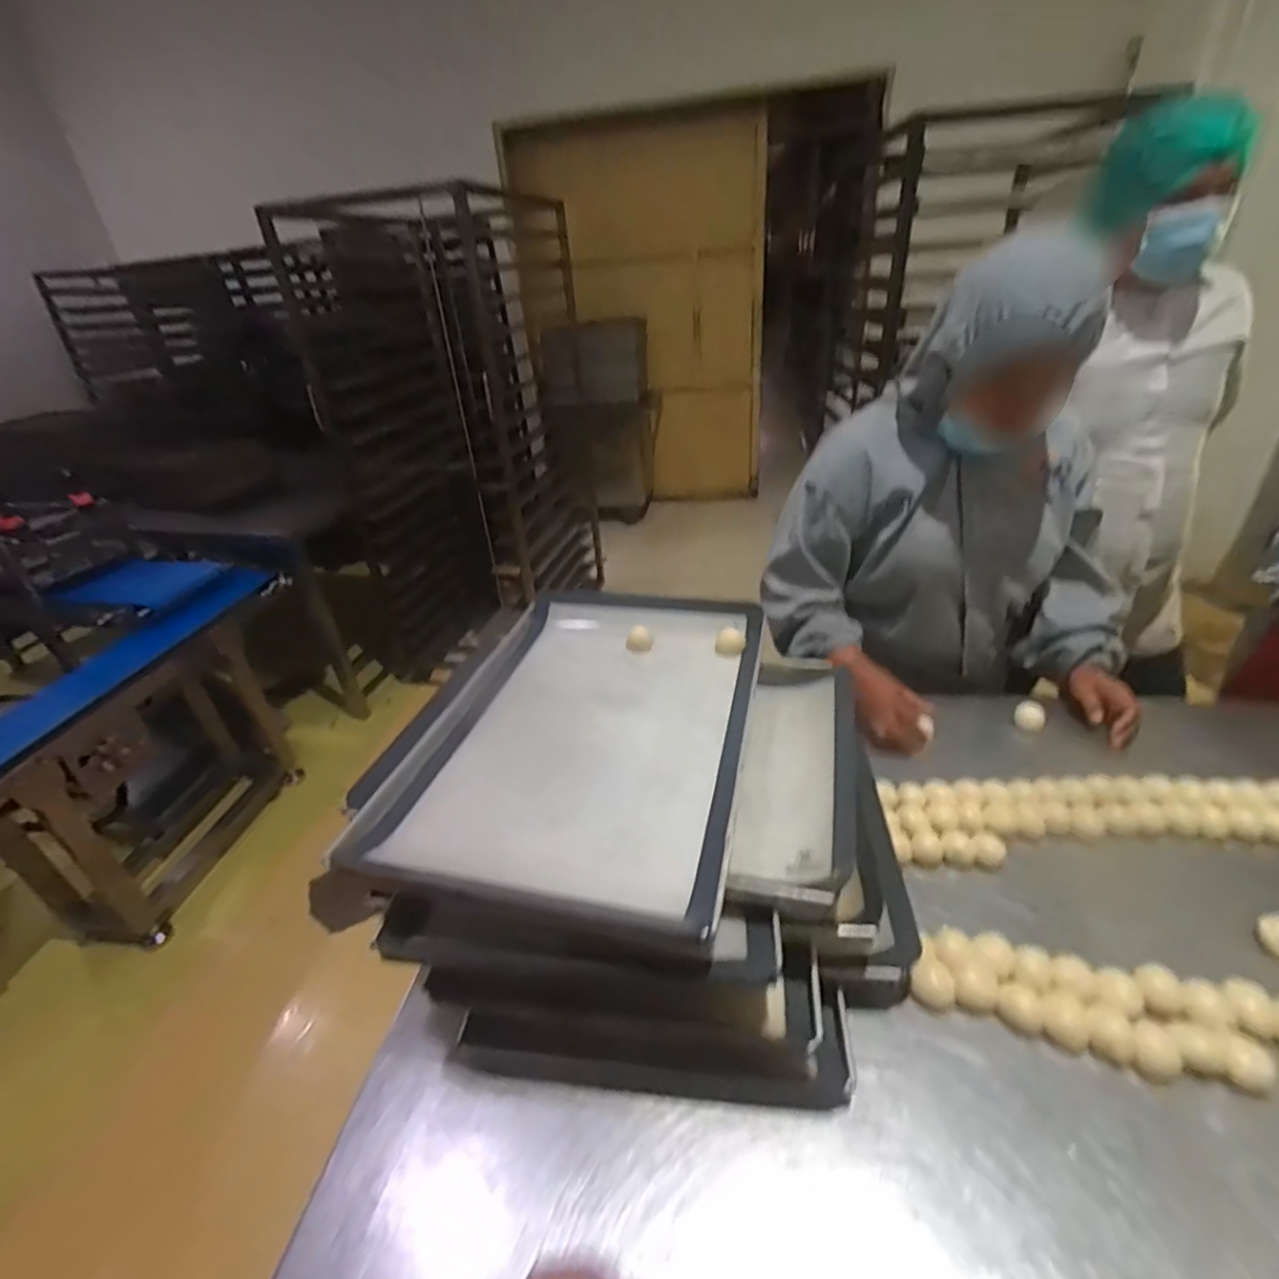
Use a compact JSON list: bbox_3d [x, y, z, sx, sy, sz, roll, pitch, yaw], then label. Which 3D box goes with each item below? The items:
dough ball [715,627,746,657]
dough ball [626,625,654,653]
[{"bbox_3d":[0.133,0.003,0.899,0.043,0.030,0.034,0,31,10],"label":"dough ball"},{"bbox_3d":[0.001,0.000,0.935,0.041,0.027,0.037,-5,30,1],"label":"dough ball"}]

